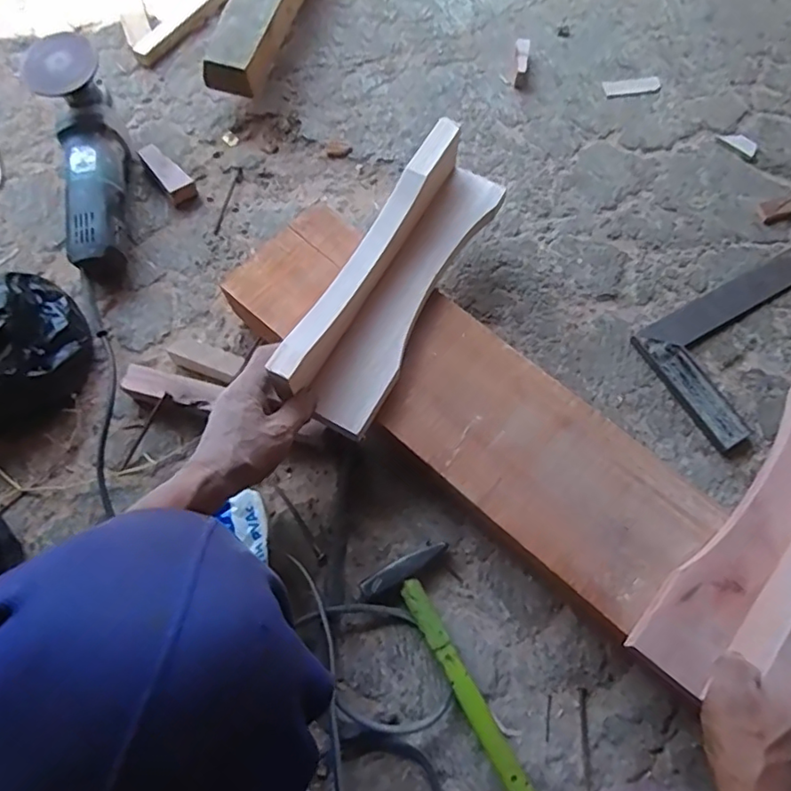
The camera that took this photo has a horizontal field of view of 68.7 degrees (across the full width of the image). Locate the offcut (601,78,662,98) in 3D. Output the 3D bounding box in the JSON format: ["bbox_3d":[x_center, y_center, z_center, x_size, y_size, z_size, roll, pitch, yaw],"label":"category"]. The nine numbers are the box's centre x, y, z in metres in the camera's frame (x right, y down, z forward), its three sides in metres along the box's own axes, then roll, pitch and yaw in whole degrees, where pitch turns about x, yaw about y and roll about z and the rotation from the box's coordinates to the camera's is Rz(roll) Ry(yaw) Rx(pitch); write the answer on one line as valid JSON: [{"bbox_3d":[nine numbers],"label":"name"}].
[{"bbox_3d":[0.330,-0.431,0.806,0.080,0.004,0.027,-7,67,-2],"label":"offcut"}]

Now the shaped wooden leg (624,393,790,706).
[{"bbox_3d":[0.321,0.102,0.473,0.084,0.080,0.320,41,79,17],"label":"shaped wooden leg"}]

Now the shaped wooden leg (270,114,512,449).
[{"bbox_3d":[0.005,-0.120,0.568,0.084,0.080,0.323,27,70,9],"label":"shaped wooden leg"}]

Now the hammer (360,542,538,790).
[{"bbox_3d":[0.055,0.260,0.526,0.082,0.034,0.236,-24,71,-11],"label":"hammer"}]

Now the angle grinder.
[{"bbox_3d":[-0.367,-0.272,0.676,0.083,0.123,0.266,-10,69,-6],"label":"angle grinder"}]

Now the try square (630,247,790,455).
[{"bbox_3d":[0.453,-0.090,0.669,0.349,0.012,0.153,-31,70,-11],"label":"try square"}]

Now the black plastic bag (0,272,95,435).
[{"bbox_3d":[-0.417,-0.040,0.600,0.175,0.092,0.152,-33,73,-14],"label":"black plastic bag"}]

